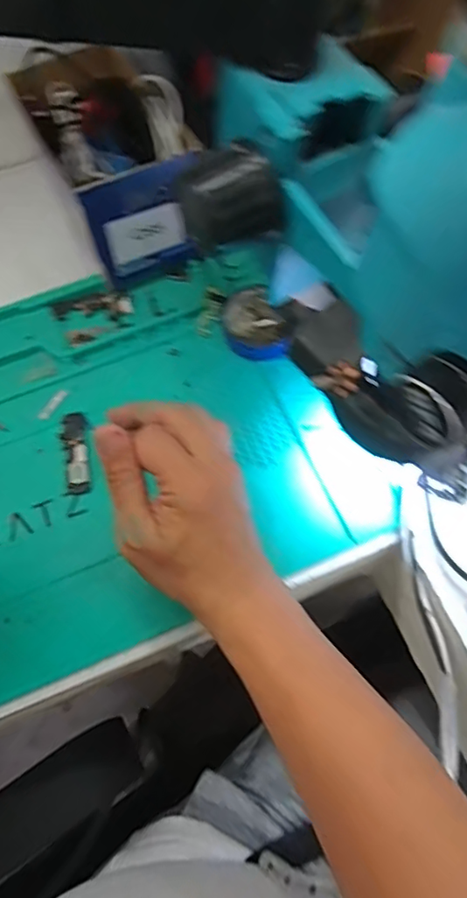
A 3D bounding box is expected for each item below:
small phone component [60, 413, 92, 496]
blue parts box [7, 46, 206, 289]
[{"bbox_3d":[-0.120,0.002,0.410,0.019,0.004,0.067,-10,67,-2],"label":"small phone component"},{"bbox_3d":[-0.106,-0.247,0.459,0.116,0.104,0.192,-18,68,-6],"label":"blue parts box"}]

